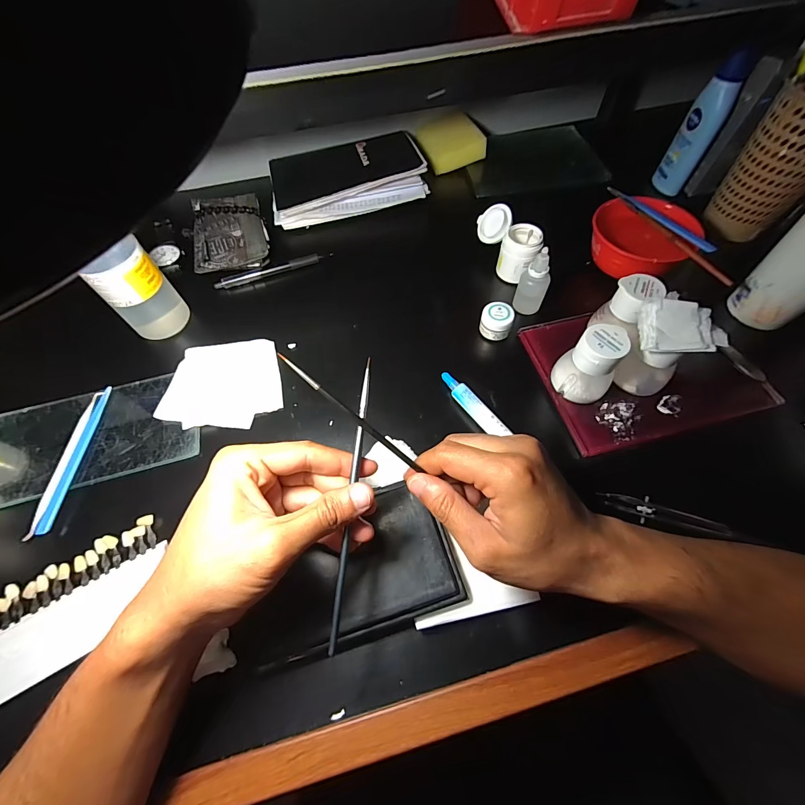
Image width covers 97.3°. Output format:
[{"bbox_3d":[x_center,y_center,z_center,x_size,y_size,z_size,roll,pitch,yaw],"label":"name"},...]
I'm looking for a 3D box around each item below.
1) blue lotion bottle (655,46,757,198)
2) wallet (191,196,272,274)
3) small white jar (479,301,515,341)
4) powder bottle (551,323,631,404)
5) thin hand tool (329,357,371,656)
[{"bbox_3d":[0.372,-0.342,0.444,0.043,0.136,0.029,35,68,18],"label":"blue lotion bottle"},{"bbox_3d":[-0.218,-0.215,0.446,0.087,0.019,0.102,-14,77,-6],"label":"wallet"},{"bbox_3d":[0.099,-0.087,0.374,0.032,0.021,0.030,-1,61,2],"label":"small white jar"},{"bbox_3d":[0.165,-0.033,0.315,0.049,0.064,0.041,40,70,21],"label":"powder bottle"},{"bbox_3d":[-0.032,0.058,0.222,0.006,0.004,0.177,4,78,5],"label":"thin hand tool"}]

